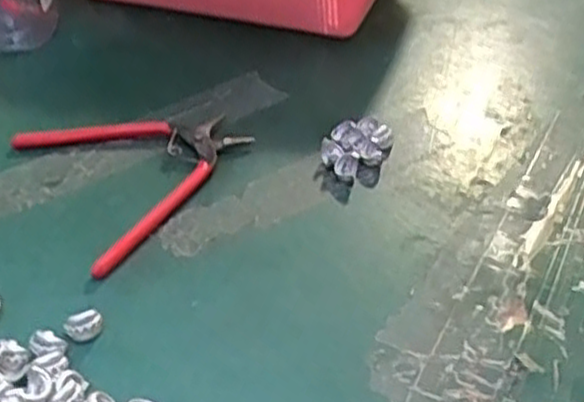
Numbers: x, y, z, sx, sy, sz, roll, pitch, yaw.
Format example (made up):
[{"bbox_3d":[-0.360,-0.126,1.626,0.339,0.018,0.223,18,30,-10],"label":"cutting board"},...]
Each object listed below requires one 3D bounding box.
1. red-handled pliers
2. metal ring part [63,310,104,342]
[{"bbox_3d":[-0.088,-0.023,0.474,0.126,0.012,0.139,-21,45,-24],"label":"red-handled pliers"},{"bbox_3d":[-0.101,0.060,0.373,0.018,0.011,0.010,-15,42,-17],"label":"metal ring part"}]

